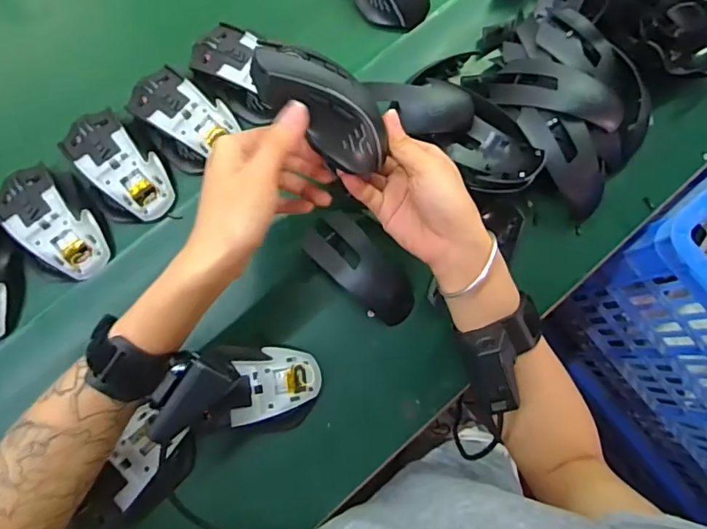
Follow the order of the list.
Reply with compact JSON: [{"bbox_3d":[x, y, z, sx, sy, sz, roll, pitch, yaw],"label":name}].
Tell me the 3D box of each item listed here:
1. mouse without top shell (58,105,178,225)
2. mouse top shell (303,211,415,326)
[{"bbox_3d":[-0.218,-0.091,0.487,0.073,0.034,0.108,-34,85,-8],"label":"mouse without top shell"},{"bbox_3d":[0.008,0.004,0.471,0.052,0.024,0.115,-43,86,-9],"label":"mouse top shell"}]

